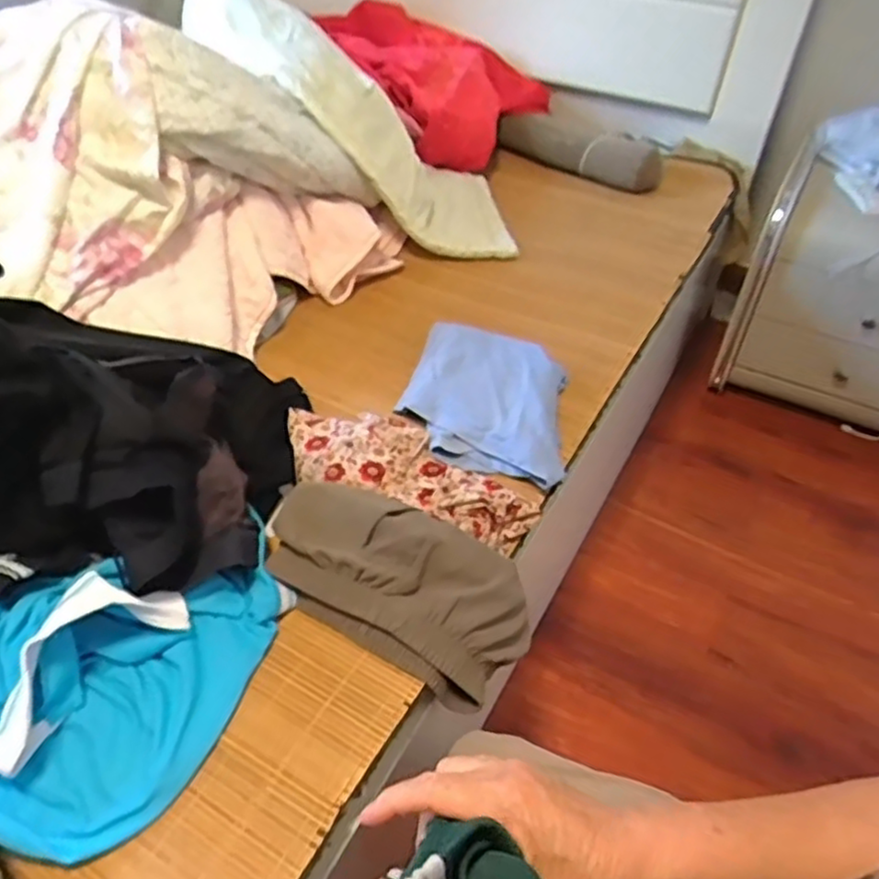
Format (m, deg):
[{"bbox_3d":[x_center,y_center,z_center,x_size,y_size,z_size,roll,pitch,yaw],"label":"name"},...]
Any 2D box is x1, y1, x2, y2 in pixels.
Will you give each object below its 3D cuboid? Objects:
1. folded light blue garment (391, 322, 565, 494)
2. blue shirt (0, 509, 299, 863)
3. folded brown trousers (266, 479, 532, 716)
[{"bbox_3d":[0.072,-0.058,1.008,0.242,0.049,0.237,14,48,13],"label":"folded light blue garment"},{"bbox_3d":[-0.371,0.226,0.690,0.392,0.121,0.292,-1,46,-2],"label":"blue shirt"},{"bbox_3d":[-0.043,0.161,0.802,0.282,0.134,0.153,20,49,17],"label":"folded brown trousers"}]

